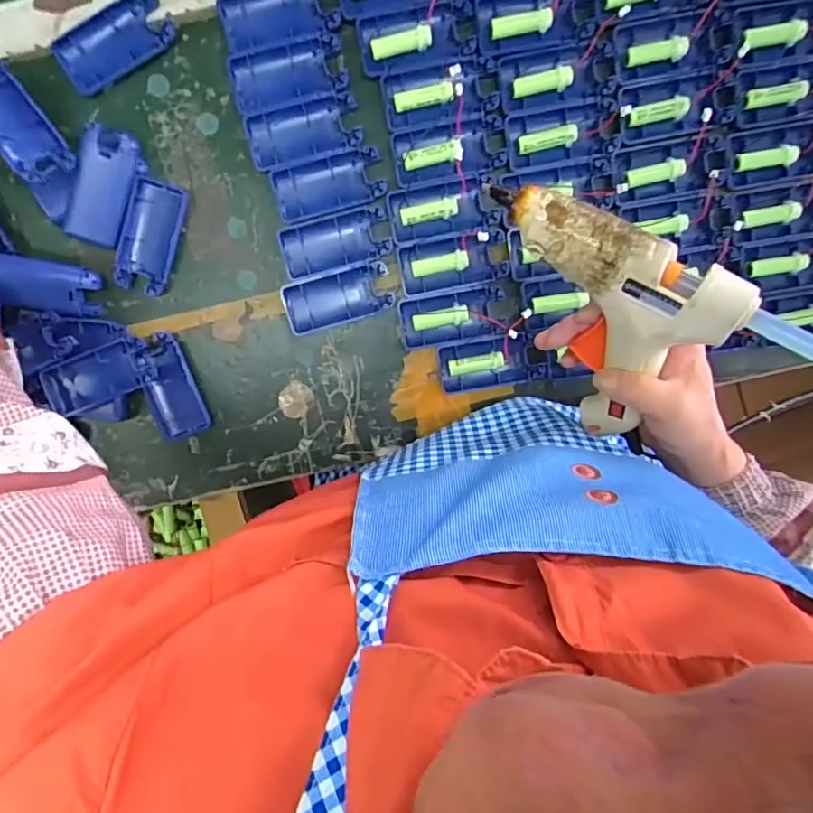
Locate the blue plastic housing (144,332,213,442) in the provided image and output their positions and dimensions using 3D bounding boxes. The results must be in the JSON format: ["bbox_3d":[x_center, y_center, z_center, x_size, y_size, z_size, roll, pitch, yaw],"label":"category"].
[{"bbox_3d":[-0.207,-0.018,0.483,0.044,0.011,0.092,-17,96,3],"label":"blue plastic housing"}]

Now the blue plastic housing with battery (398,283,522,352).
[{"bbox_3d":[0.043,-0.076,0.467,0.095,0.019,0.045,-10,97,2],"label":"blue plastic housing with battery"}]

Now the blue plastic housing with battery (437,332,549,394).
[{"bbox_3d":[0.075,-0.038,0.479,0.092,0.016,0.043,-8,97,2],"label":"blue plastic housing with battery"}]

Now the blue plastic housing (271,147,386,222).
[{"bbox_3d":[-0.066,-0.188,0.465,0.092,0.012,0.043,-15,96,2],"label":"blue plastic housing"}]

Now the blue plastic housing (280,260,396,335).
[{"bbox_3d":[-0.059,-0.094,0.472,0.091,0.015,0.043,-16,96,2],"label":"blue plastic housing"}]

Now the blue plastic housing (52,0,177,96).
[{"bbox_3d":[-0.233,-0.292,0.438,0.092,0.017,0.043,-26,96,3],"label":"blue plastic housing"}]

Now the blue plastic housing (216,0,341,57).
[{"bbox_3d":[-0.103,-0.318,0.443,0.093,0.011,0.048,-9,97,2],"label":"blue plastic housing"}]

